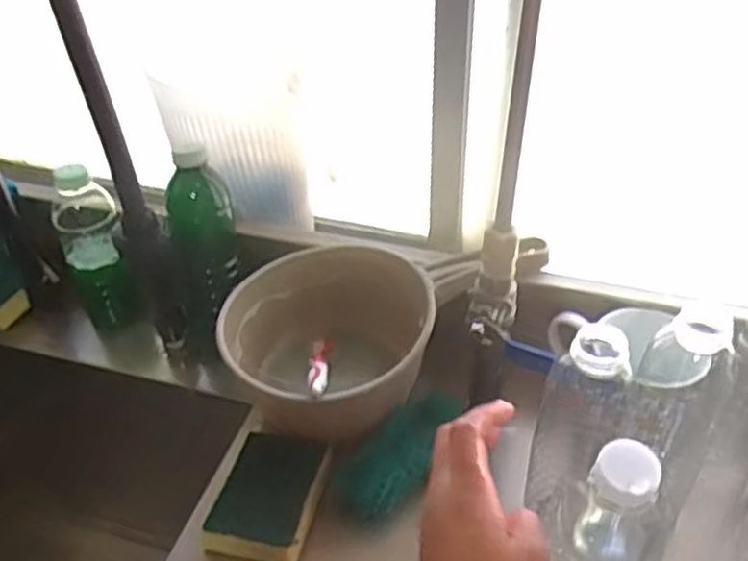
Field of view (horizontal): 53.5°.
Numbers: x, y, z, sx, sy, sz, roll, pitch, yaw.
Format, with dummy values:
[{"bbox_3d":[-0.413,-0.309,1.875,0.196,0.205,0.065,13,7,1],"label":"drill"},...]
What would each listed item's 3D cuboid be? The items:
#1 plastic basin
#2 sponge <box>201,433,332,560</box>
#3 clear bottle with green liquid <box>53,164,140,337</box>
[{"bbox_3d":[-0.033,0.057,0.637,0.174,0.100,0.146,-24,45,-24],"label":"plastic basin"},{"bbox_3d":[-0.082,0.166,0.574,0.071,0.032,0.102,8,42,11],"label":"sponge"},{"bbox_3d":[-0.263,-0.022,0.703,0.056,0.172,0.060,-17,43,-17],"label":"clear bottle with green liquid"}]

